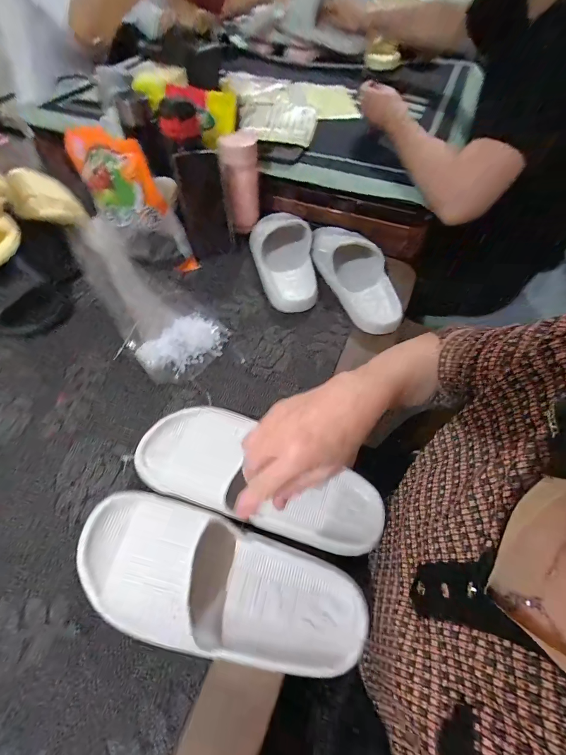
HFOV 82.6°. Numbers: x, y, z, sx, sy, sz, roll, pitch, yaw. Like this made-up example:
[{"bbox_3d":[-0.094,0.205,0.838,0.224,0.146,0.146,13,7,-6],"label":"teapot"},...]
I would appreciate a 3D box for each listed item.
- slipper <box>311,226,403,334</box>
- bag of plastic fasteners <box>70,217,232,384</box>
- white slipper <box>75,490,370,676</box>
[{"bbox_3d":[0.127,-0.192,0.551,0.113,0.053,0.237,-21,59,-16],"label":"slipper"},{"bbox_3d":[-0.241,-0.152,0.541,0.136,0.036,0.396,-33,63,-22],"label":"bag of plastic fasteners"},{"bbox_3d":[-0.062,0.196,0.304,0.276,0.053,0.107,16,56,8],"label":"white slipper"}]

